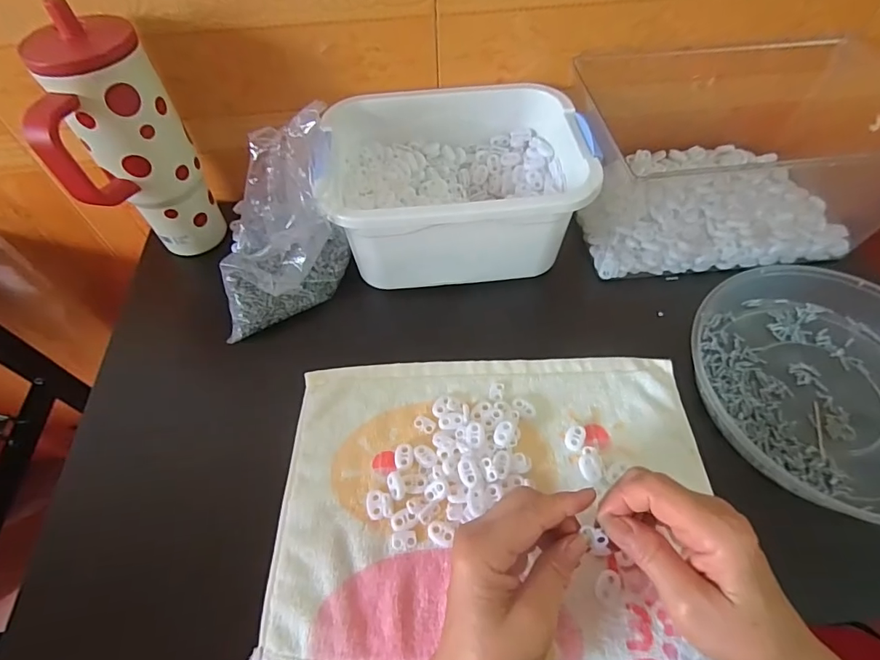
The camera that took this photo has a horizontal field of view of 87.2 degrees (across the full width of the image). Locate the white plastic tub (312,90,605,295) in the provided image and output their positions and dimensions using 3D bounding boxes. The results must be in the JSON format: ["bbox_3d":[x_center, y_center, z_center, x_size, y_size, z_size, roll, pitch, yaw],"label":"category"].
[{"bbox_3d":[0.015,-0.149,0.476,0.242,0.109,0.192,-5,56,-2],"label":"white plastic tub"}]

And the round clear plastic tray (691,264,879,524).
[{"bbox_3d":[0.334,0.045,0.394,0.226,0.043,0.228,-1,56,1],"label":"round clear plastic tray"}]

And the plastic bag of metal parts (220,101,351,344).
[{"bbox_3d":[-0.156,-0.097,0.436,0.137,0.145,0.119,-15,57,-9],"label":"plastic bag of metal parts"}]

